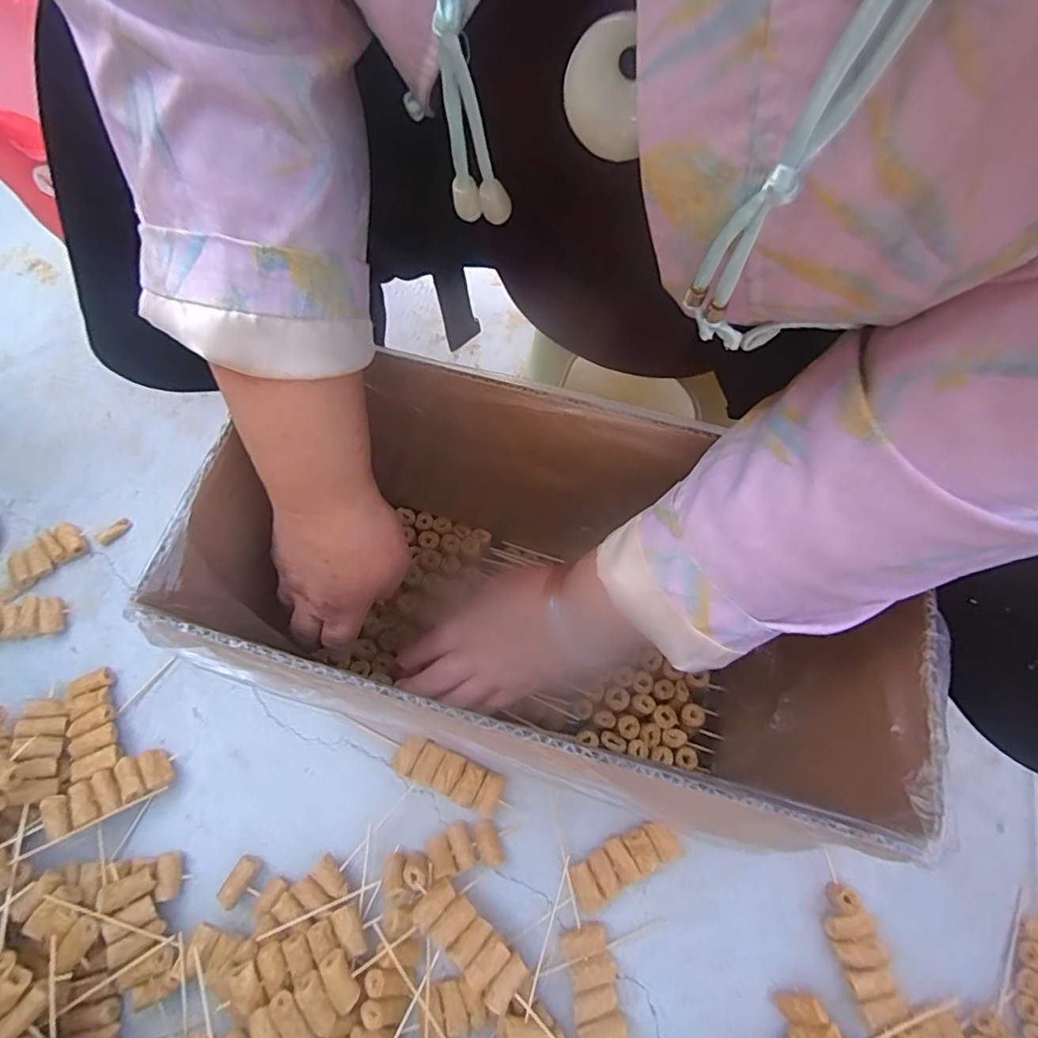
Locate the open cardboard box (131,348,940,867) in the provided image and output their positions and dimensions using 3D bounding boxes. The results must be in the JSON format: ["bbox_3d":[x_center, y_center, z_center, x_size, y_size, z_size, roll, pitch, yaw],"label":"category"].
[{"bbox_3d":[0.014,0.064,0.400,0.381,0.258,0.193,16,67,7],"label":"open cardboard box"}]

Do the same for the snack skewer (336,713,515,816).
[{"bbox_3d":[-0.096,0.231,0.538,0.174,0.018,0.037,22,68,9],"label":"snack skewer"}]

